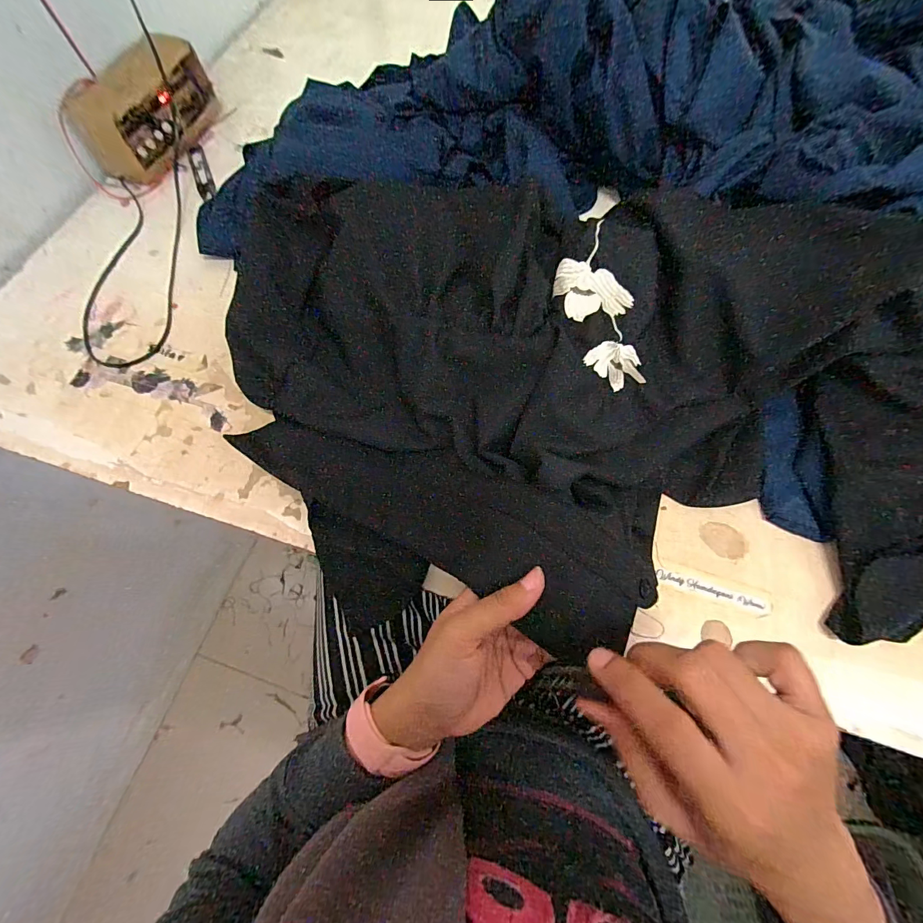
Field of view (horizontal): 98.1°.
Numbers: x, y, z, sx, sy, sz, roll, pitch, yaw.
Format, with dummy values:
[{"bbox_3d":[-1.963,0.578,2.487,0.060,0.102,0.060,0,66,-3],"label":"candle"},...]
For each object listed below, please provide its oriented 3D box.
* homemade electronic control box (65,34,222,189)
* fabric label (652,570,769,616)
[{"bbox_3d":[-0.410,-0.468,0.527,0.071,0.079,0.193,22,72,9],"label":"homemade electronic control box"},{"bbox_3d":[0.212,0.111,0.339,0.090,0.004,0.013,17,72,8],"label":"fabric label"}]

